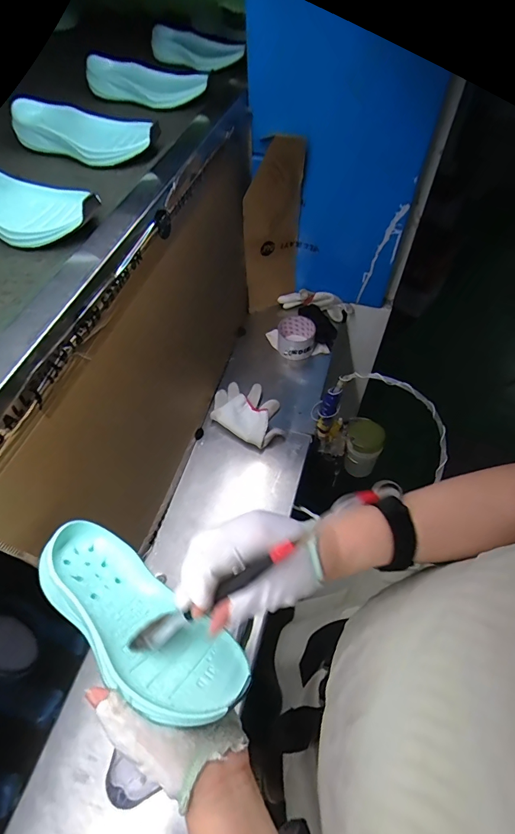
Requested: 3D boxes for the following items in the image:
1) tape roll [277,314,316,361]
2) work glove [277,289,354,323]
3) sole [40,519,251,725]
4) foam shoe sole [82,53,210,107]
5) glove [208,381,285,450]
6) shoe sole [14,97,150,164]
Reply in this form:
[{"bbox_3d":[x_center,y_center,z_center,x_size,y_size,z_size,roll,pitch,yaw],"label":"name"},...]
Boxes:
[{"bbox_3d":[0.085,-0.173,0.880,0.083,0.067,0.084,4,57,3],"label":"tape roll"},{"bbox_3d":[0.138,-0.271,0.942,0.177,0.056,0.042,15,58,10],"label":"work glove"},{"bbox_3d":[-0.110,0.172,0.338,0.210,0.036,0.083,31,34,22],"label":"sole"},{"bbox_3d":[-0.181,-0.522,0.623,0.201,0.053,0.042,14,58,10],"label":"foam shoe sole"},{"bbox_3d":[-0.017,-0.014,0.777,0.150,0.043,0.111,30,62,19],"label":"glove"},{"bbox_3d":[-0.232,-0.380,0.534,0.205,0.045,0.069,19,59,13],"label":"shoe sole"}]

